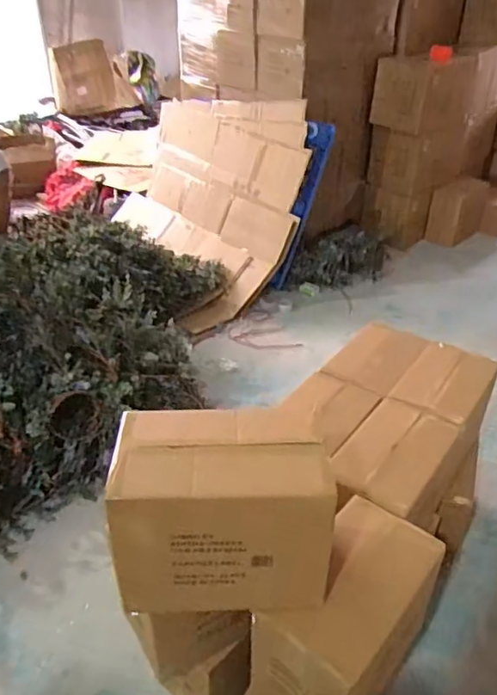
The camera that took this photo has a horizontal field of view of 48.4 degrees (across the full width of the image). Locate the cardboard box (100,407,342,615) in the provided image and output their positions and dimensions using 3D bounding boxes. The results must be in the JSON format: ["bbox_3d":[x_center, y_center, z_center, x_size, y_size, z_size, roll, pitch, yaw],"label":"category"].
[{"bbox_3d":[-0.047,0.298,1.029,0.370,0.294,0.228,-1,34,-1],"label":"cardboard box"}]

